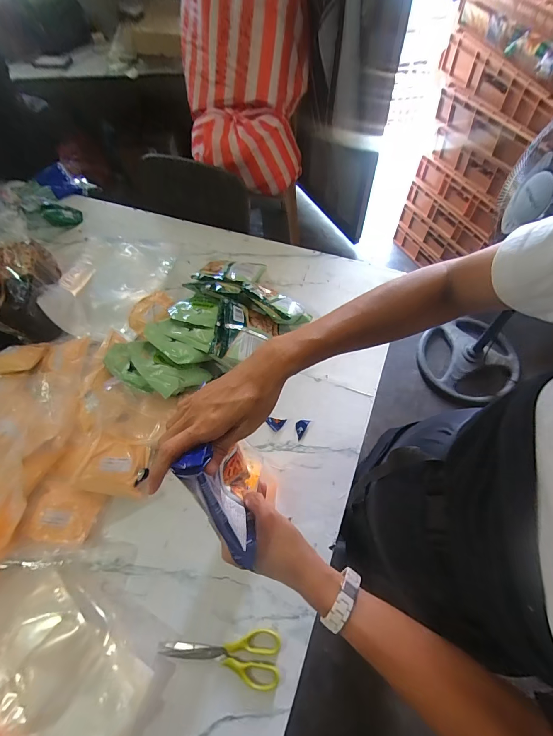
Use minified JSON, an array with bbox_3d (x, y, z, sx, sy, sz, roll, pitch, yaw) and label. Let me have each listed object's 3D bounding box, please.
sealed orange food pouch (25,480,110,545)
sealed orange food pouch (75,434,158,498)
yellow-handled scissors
[{"bbox_3d":[-0.370,0.253,0.575,0.117,0.024,0.089,10,63,6],"label":"sealed orange food pouch"},{"bbox_3d":[-0.288,0.178,0.594,0.112,0.028,0.092,7,63,5],"label":"sealed orange food pouch"},{"bbox_3d":[-0.084,0.426,0.496,0.176,0.010,0.067,6,63,4],"label":"yellow-handled scissors"}]

